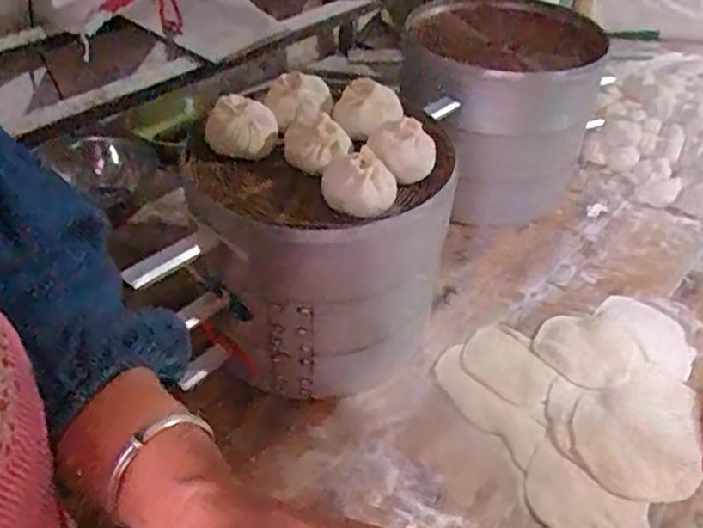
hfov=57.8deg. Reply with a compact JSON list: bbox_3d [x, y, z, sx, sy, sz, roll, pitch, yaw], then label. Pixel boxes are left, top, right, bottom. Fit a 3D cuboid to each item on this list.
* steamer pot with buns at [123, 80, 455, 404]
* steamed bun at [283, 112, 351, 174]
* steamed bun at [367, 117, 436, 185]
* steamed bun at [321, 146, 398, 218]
[{"bbox_3d":[-0.041,-0.020,0.711,0.253,0.282,0.235,0,43,0],"label":"steamer pot with buns"},{"bbox_3d":[-0.036,-0.127,0.659,0.068,0.040,0.071,-2,43,-2],"label":"steamed bun"},{"bbox_3d":[0.052,-0.119,0.655,0.066,0.052,0.046,-3,43,-4],"label":"steamed bun"},{"bbox_3d":[0.007,-0.079,0.617,0.071,0.047,0.060,-2,43,-3],"label":"steamed bun"}]

